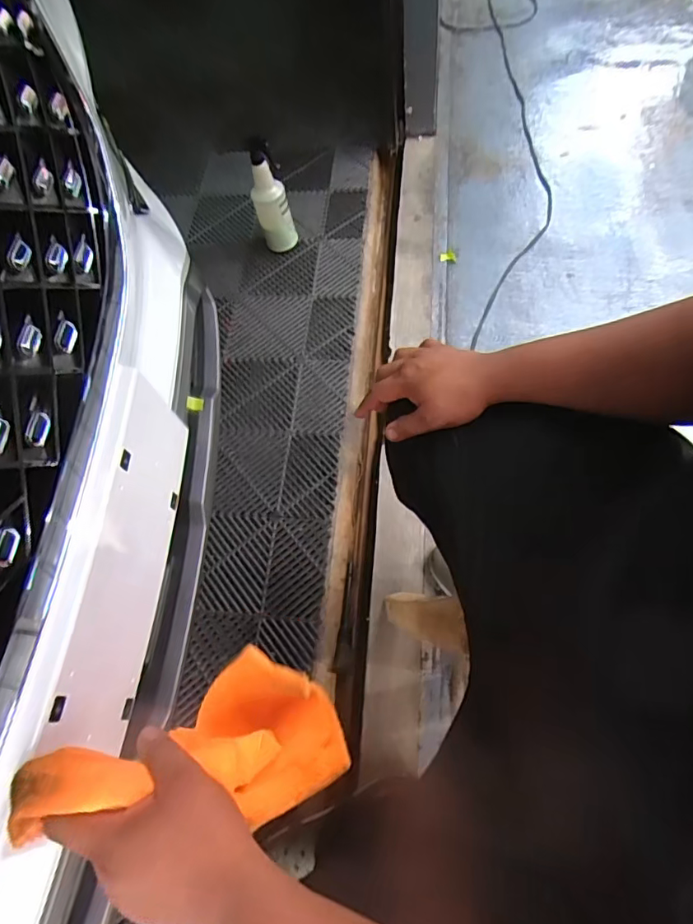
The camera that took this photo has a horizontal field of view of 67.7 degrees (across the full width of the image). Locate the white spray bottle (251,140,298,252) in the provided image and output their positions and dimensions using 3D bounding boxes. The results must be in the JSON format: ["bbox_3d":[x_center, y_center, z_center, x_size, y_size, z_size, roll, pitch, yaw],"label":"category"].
[{"bbox_3d":[-0.189,-0.653,1.279,0.087,0.280,0.111,-16,63,-2],"label":"white spray bottle"}]

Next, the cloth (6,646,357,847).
[{"bbox_3d":[-0.111,0.239,0.446,0.102,0.295,0.123,-34,57,35],"label":"cloth"}]

